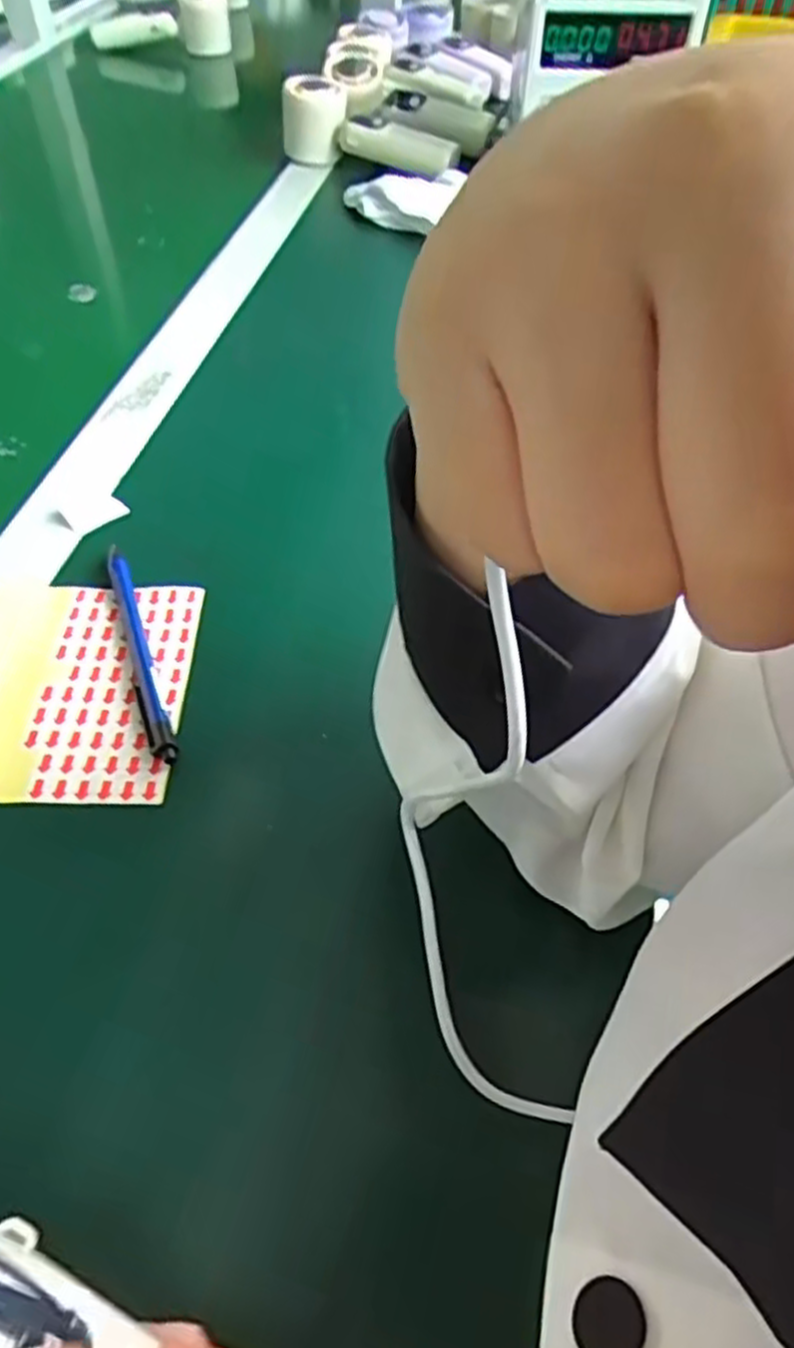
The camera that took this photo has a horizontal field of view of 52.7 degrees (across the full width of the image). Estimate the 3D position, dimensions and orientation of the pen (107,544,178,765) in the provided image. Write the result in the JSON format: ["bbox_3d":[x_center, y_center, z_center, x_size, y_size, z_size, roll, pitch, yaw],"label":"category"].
[{"bbox_3d":[-0.121,-0.013,0.370,0.012,0.009,0.133,-17,54,-14],"label":"pen"}]

